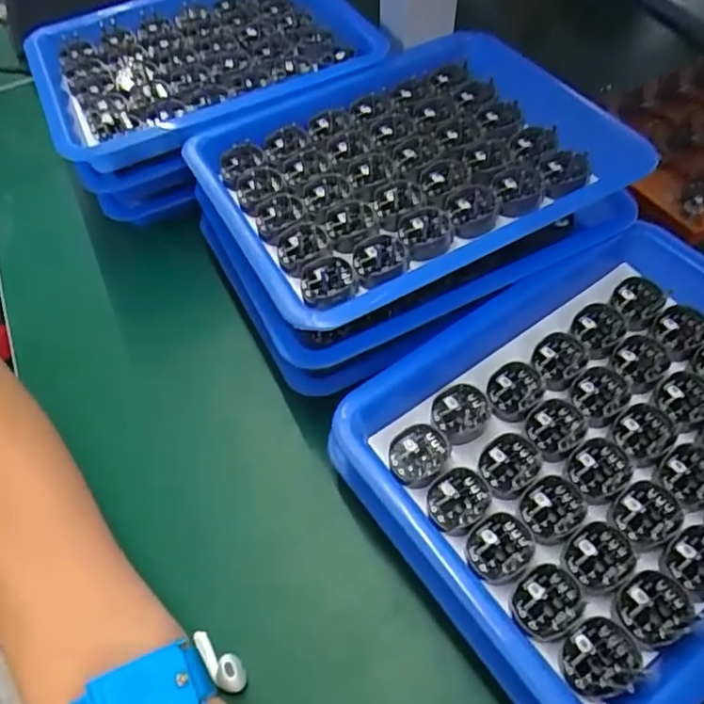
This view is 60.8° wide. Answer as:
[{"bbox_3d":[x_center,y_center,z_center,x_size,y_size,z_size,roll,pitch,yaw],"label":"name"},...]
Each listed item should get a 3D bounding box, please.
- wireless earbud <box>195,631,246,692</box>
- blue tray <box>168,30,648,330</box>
[{"bbox_3d":[-0.060,0.136,0.266,0.032,0.012,0.013,23,56,40],"label":"wireless earbud"},{"bbox_3d":[0.030,-0.104,0.337,0.207,0.039,0.166,-24,58,-15],"label":"blue tray"}]

